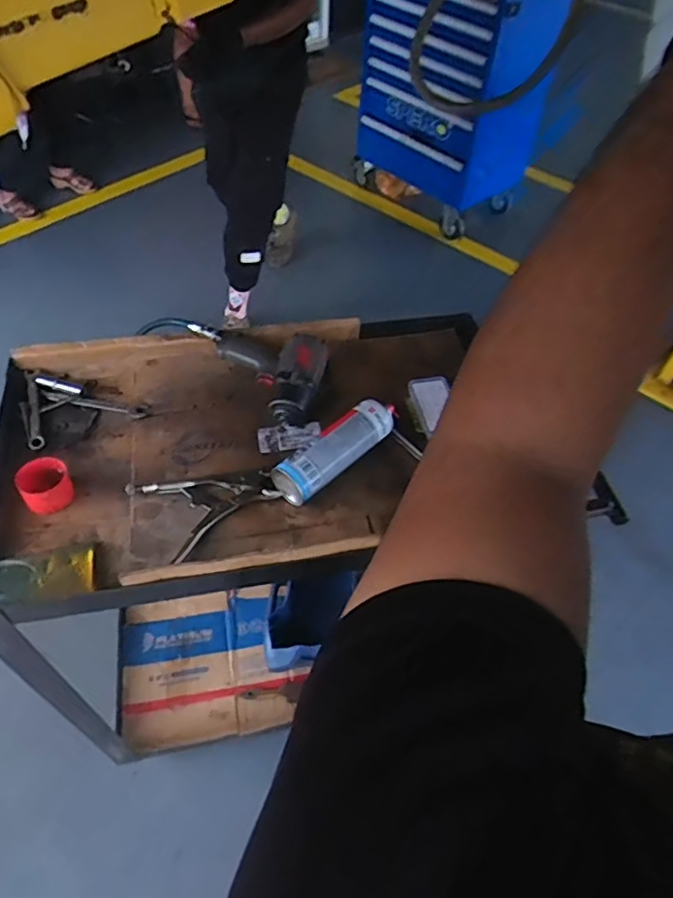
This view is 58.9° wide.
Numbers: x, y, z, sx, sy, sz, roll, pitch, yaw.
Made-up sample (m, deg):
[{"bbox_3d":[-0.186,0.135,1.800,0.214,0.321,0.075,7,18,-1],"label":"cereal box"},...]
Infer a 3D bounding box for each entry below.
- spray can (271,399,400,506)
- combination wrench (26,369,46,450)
[{"bbox_3d":[0.009,-0.003,0.889,0.220,0.060,0.068,-36,62,-28],"label":"spray can"},{"bbox_3d":[-0.479,-0.066,0.942,0.020,0.013,0.170,-14,54,-15],"label":"combination wrench"}]

